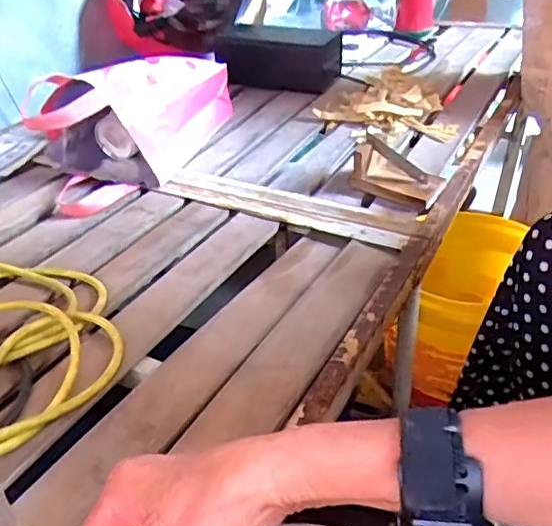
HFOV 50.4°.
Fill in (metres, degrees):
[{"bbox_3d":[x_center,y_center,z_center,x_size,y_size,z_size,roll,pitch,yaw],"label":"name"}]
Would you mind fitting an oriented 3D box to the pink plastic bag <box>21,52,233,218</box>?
[{"bbox_3d":[-0.218,-0.214,0.850,0.176,0.145,0.347,11,36,19],"label":"pink plastic bag"}]

